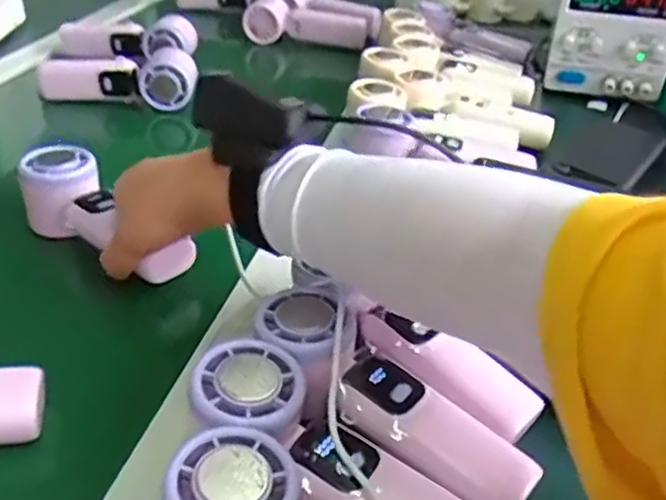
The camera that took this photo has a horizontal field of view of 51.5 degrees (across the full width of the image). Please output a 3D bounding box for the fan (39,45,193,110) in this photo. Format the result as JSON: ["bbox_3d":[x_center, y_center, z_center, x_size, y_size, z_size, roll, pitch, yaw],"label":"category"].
[{"bbox_3d":[-0.239,-0.193,0.760,0.175,0.048,0.048,4,35,3],"label":"fan"}]

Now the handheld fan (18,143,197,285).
[{"bbox_3d":[-0.165,-0.020,0.509,0.164,0.043,0.054,30,43,22],"label":"handheld fan"}]

